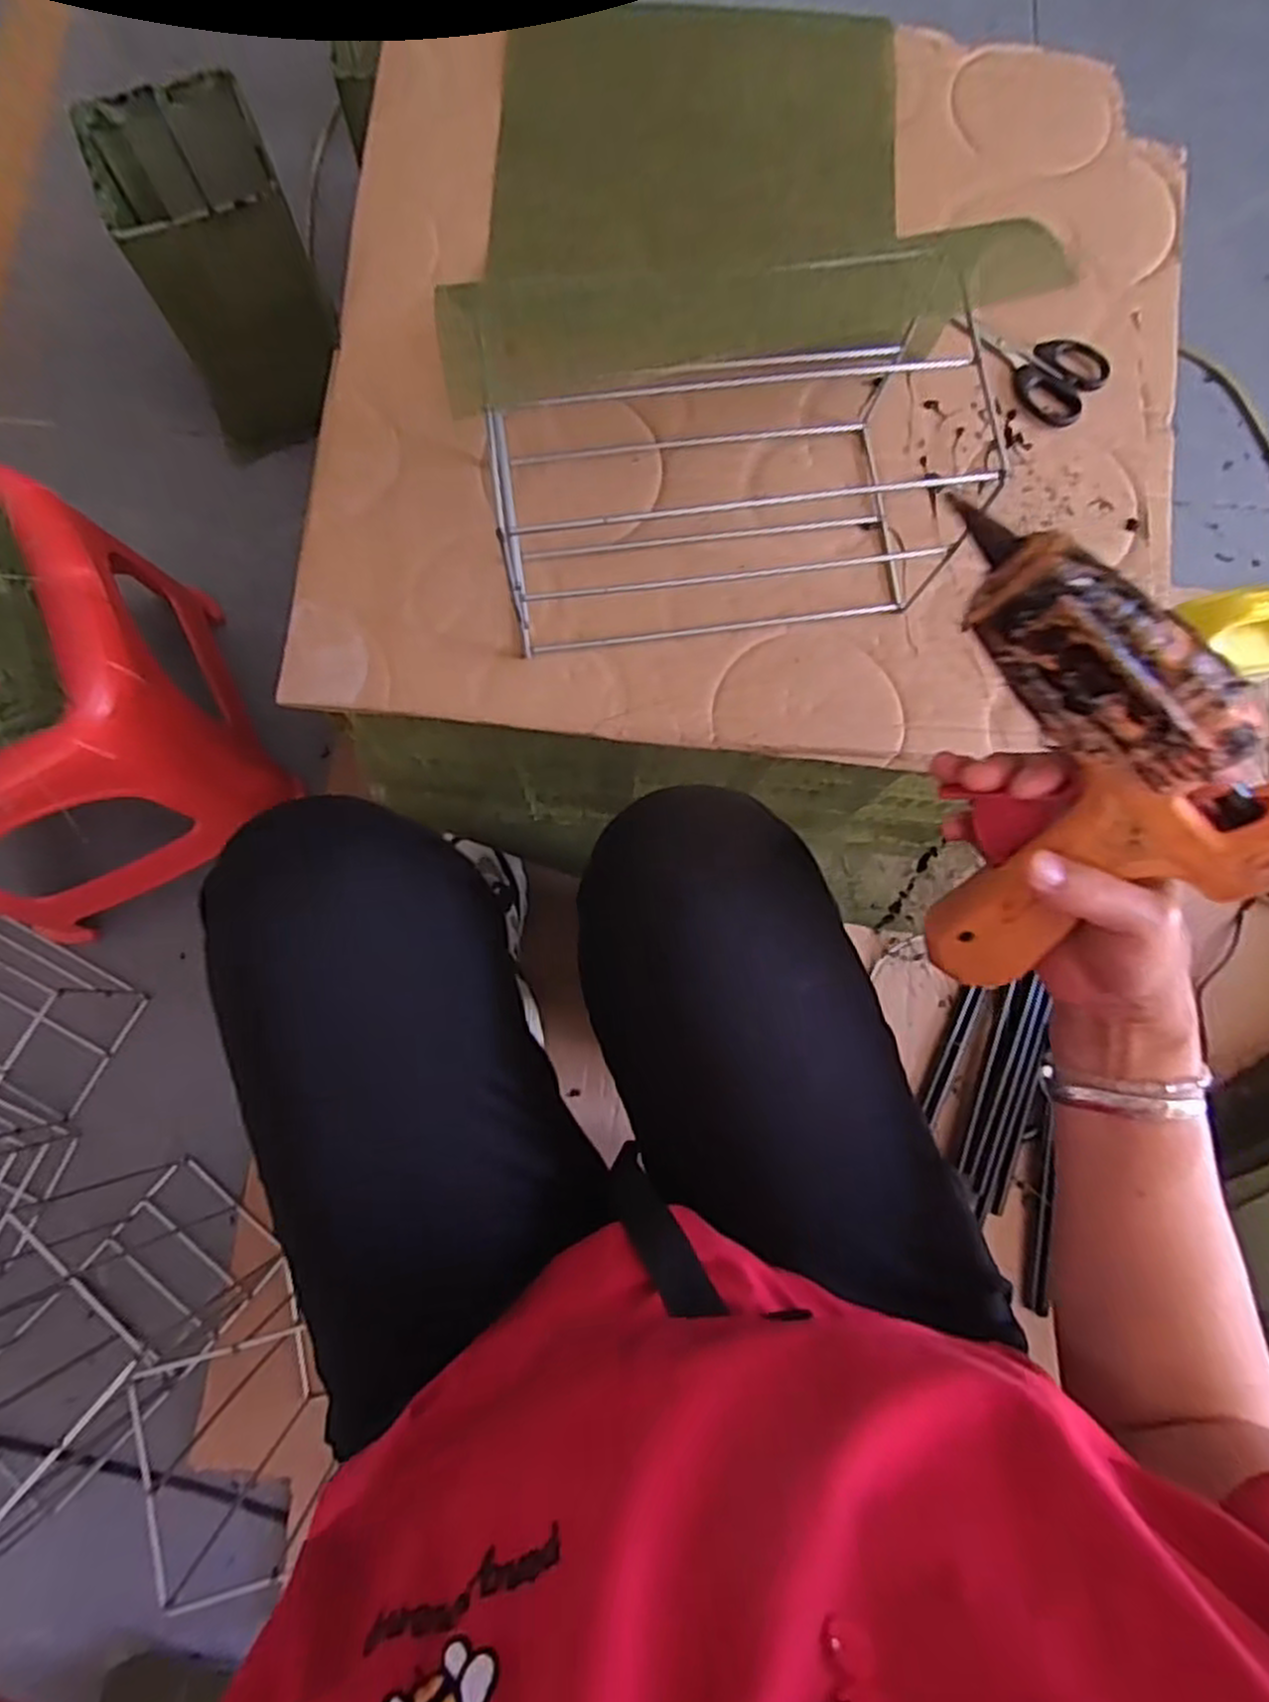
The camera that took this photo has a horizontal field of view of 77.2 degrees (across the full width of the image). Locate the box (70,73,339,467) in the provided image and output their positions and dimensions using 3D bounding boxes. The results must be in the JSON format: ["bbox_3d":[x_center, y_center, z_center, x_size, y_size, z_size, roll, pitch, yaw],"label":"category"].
[{"bbox_3d":[-0.404,-0.570,0.816,0.161,0.254,0.172,-22,81,-6],"label":"box"}]

